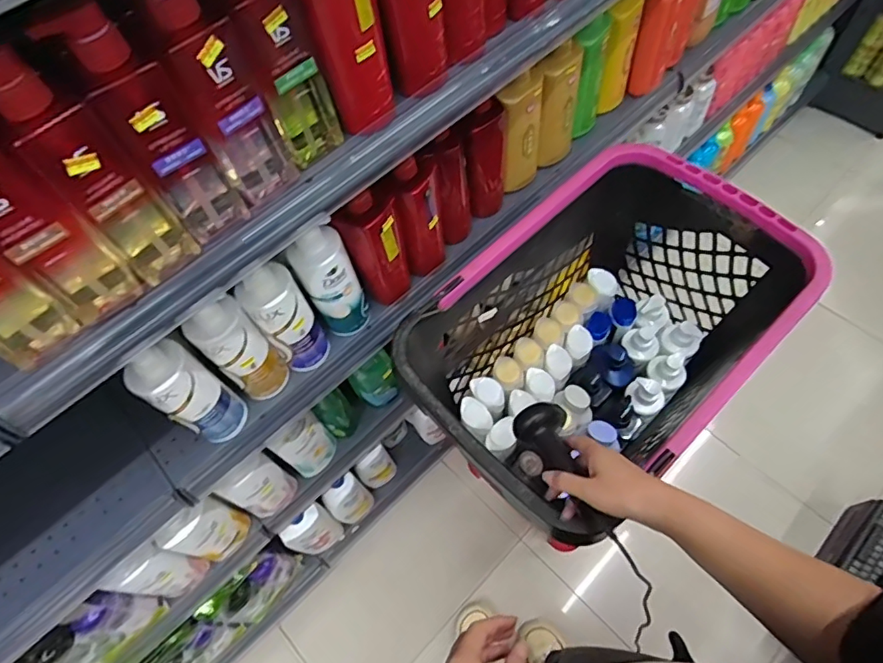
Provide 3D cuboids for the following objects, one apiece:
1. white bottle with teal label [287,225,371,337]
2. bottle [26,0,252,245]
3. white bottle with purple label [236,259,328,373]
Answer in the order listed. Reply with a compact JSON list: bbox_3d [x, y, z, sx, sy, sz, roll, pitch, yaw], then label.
[{"bbox_3d":[-0.161,-0.074,0.781,0.085,0.205,0.065,-29,63,-11],"label":"white bottle with teal label"},{"bbox_3d":[-0.242,-0.167,0.460,0.063,0.222,0.046,-37,65,-15],"label":"bottle"},{"bbox_3d":[-0.217,-0.013,0.749,0.075,0.209,0.056,-33,64,-13],"label":"white bottle with purple label"}]

